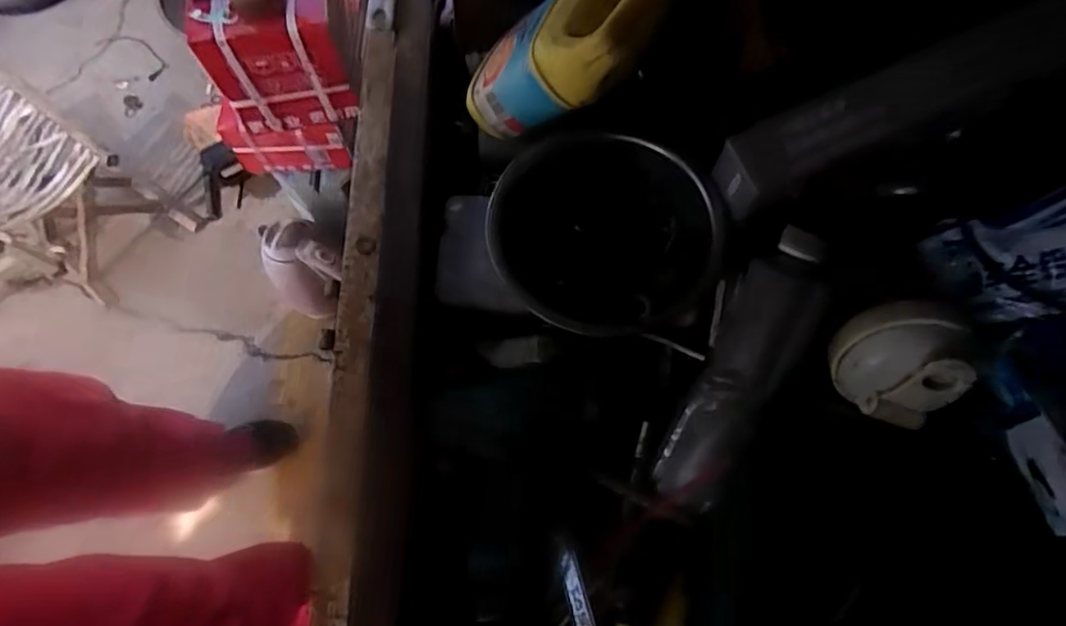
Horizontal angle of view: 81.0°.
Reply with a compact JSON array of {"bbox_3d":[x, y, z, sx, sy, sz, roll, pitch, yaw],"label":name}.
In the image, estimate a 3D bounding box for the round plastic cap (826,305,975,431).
[{"bbox_3d":[0.262,0.038,0.445,0.089,0.086,0.053,-11,40,30],"label":"round plastic cap"}]

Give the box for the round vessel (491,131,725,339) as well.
[{"bbox_3d":[0.060,-0.062,0.539,0.170,0.093,0.175,0,71,1],"label":"round vessel"}]

